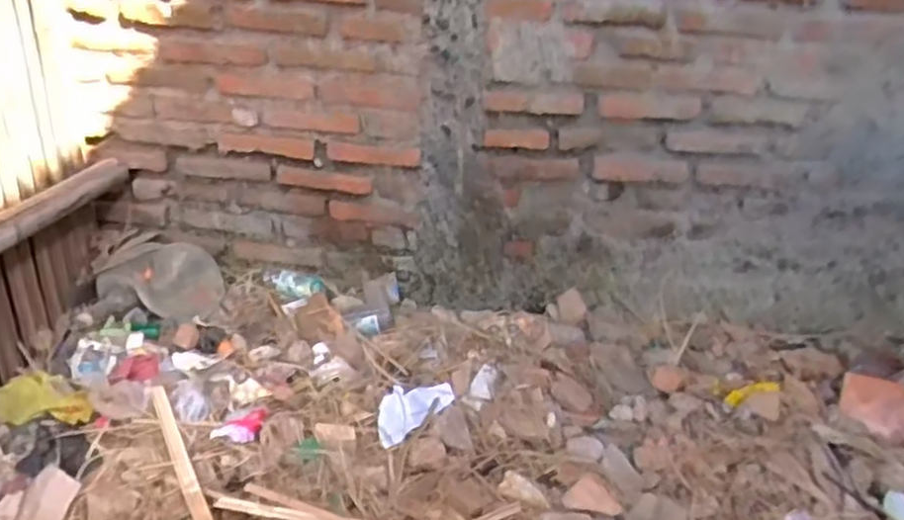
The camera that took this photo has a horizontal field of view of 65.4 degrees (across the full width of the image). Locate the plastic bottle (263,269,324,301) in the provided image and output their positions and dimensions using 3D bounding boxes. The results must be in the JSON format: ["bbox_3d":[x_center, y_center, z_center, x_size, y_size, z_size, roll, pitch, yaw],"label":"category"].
[{"bbox_3d":[-0.354,0.053,1.573,0.139,0.043,0.054,12,26,18],"label":"plastic bottle"}]

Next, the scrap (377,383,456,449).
[{"bbox_3d":[-0.073,0.266,1.277,0.086,0.039,0.181,19,29,30],"label":"scrap"}]

